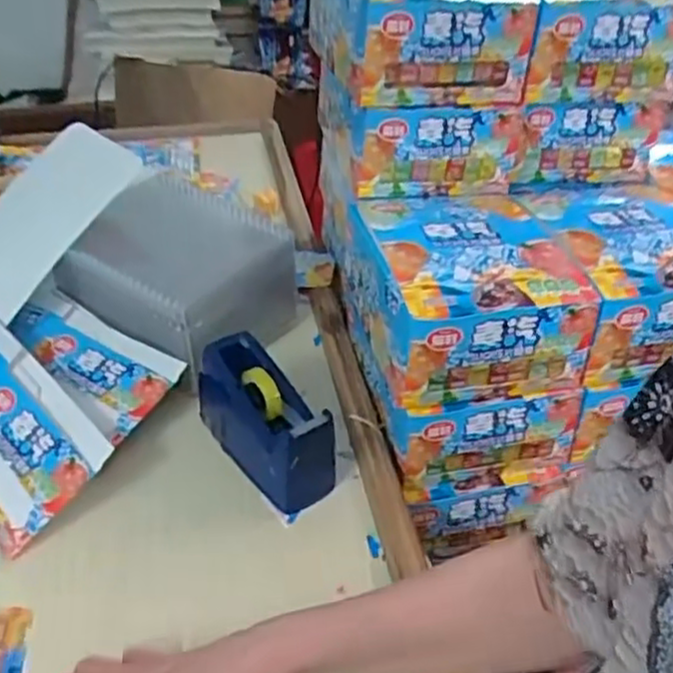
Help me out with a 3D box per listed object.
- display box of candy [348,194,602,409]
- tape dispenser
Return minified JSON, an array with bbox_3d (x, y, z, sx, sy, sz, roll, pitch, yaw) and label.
[{"bbox_3d":[0.104,-0.043,0.613,0.155,0.095,0.187,-6,38,-11],"label":"display box of candy"},{"bbox_3d":[-0.064,0.059,0.572,0.048,0.083,0.146,-26,45,-32],"label":"tape dispenser"}]

